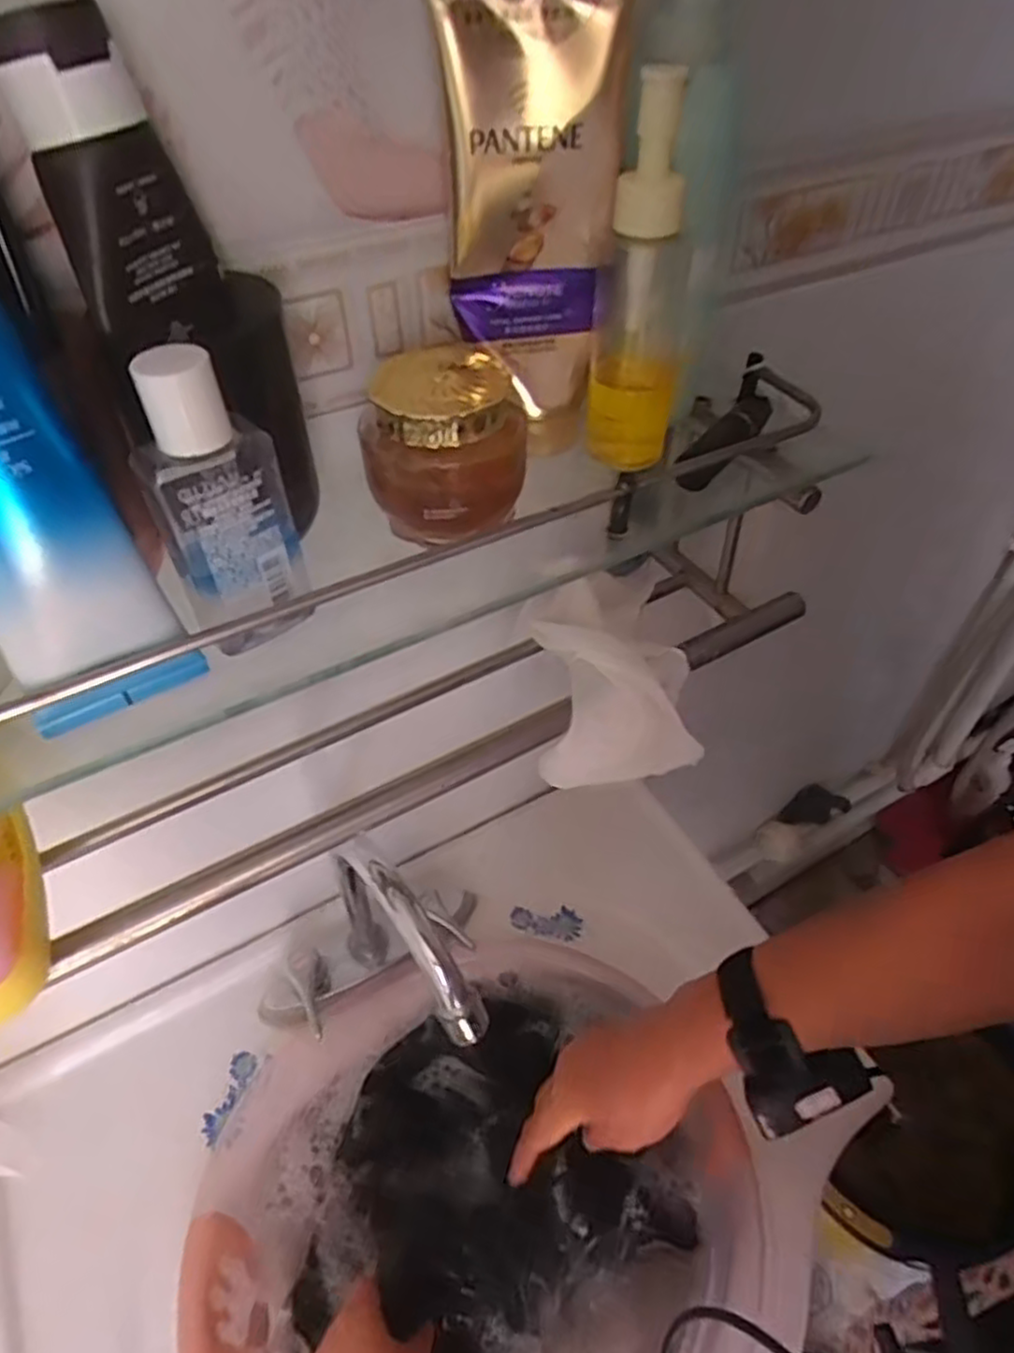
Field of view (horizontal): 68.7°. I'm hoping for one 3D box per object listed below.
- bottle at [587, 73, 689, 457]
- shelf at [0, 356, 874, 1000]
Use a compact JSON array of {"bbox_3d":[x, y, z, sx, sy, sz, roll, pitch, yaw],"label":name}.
[{"bbox_3d":[0.062,-0.171,0.335,0.039,0.158,0.044,6,47,5],"label":"bottle"},{"bbox_3d":[-0.079,0.003,0.344,0.594,0.145,0.106,-25,51,-22],"label":"shelf"}]

